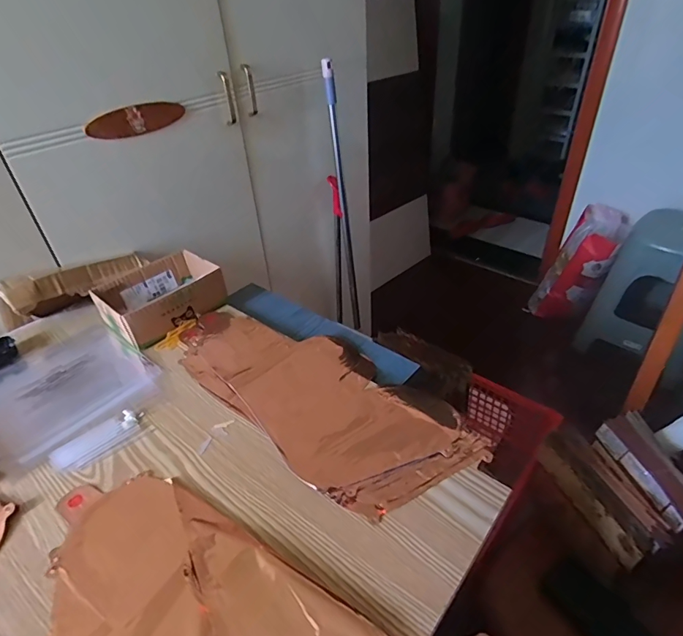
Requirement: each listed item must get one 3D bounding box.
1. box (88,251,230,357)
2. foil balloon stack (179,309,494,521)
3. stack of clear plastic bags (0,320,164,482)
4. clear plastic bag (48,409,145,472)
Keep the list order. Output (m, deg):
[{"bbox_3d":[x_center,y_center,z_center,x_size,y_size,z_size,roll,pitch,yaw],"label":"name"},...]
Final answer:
[{"bbox_3d":[-0.313,-0.038,0.748,0.184,0.064,0.149,-32,45,-32],"label":"box"},{"bbox_3d":[-0.043,0.090,0.606,0.453,0.019,0.205,29,48,36],"label":"foil balloon stack"},{"bbox_3d":[-0.419,0.100,0.652,0.247,0.016,0.210,25,46,33],"label":"stack of clear plastic bags"},{"bbox_3d":[-0.310,0.152,0.551,0.053,0.009,0.106,27,47,35],"label":"clear plastic bag"}]

